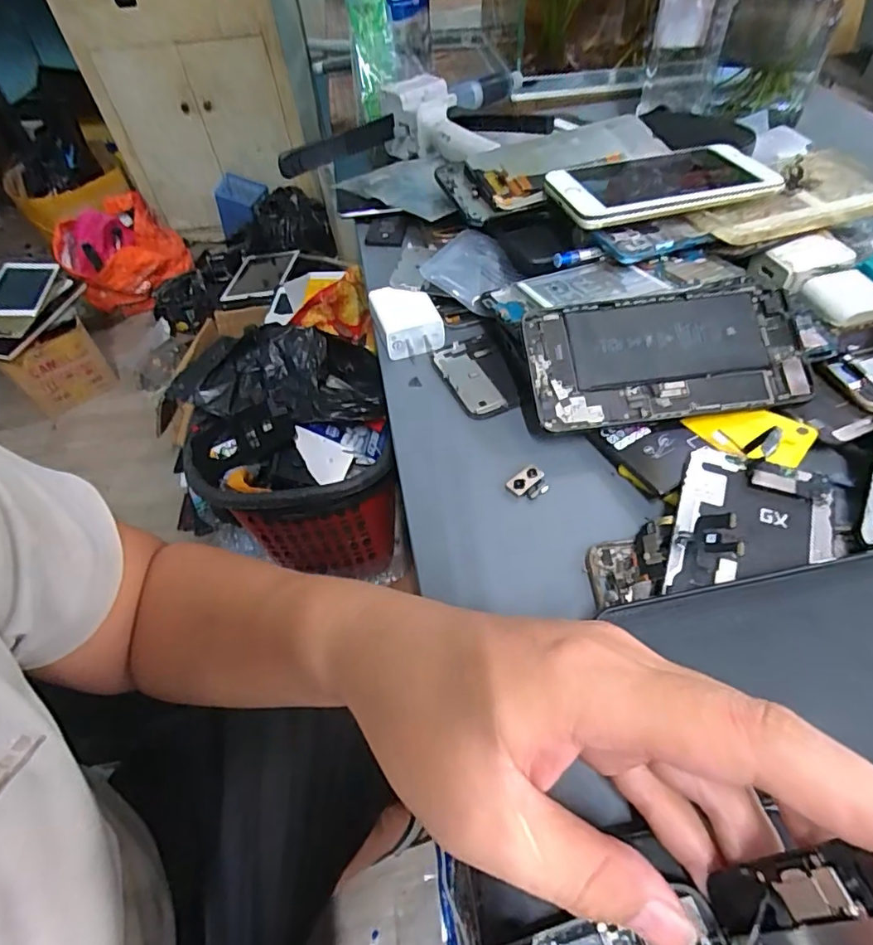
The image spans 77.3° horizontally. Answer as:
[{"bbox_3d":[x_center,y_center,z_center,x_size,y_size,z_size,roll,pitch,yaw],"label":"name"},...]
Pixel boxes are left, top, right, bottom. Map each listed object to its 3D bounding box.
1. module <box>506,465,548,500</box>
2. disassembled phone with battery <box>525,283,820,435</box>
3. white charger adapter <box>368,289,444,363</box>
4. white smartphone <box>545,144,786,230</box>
[{"bbox_3d":[0.051,0.006,0.299,0.021,0.008,0.017,-32,56,-19],"label":"module"},{"bbox_3d":[0.129,-0.066,0.309,0.151,0.004,0.074,-7,76,0],"label":"disassembled phone with battery"},{"bbox_3d":[-0.021,-0.106,0.377,0.043,0.024,0.050,-15,52,-7],"label":"white charger adapter"},{"bbox_3d":[0.164,-0.214,0.401,0.163,0.012,0.081,-13,52,-6],"label":"white smartphone"}]

